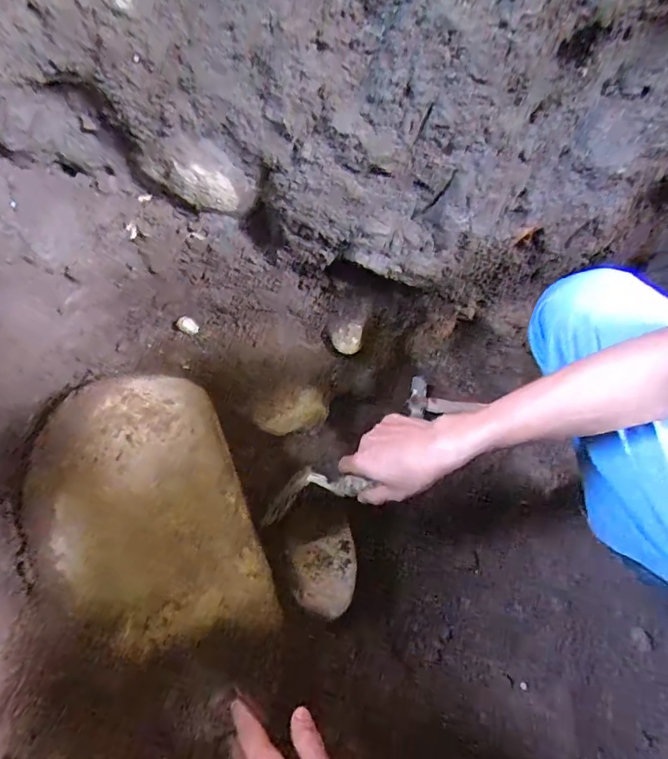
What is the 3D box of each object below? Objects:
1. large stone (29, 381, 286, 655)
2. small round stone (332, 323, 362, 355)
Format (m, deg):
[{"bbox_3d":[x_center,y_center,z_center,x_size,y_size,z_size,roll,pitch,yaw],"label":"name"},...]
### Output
[{"bbox_3d":[-0.215,0.151,0.539,0.209,0.314,0.140,-19,7,-17],"label":"large stone"},{"bbox_3d":[0.020,-0.061,0.666,0.044,0.035,0.028,-9,50,-1],"label":"small round stone"}]

